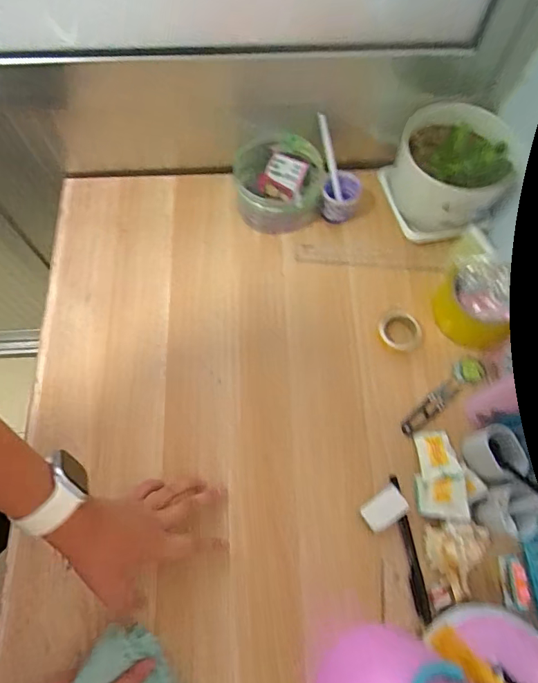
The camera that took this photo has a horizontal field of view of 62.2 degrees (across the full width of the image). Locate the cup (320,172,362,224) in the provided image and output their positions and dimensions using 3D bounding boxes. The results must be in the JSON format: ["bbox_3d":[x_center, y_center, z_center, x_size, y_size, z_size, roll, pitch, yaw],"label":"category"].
[{"bbox_3d":[0.098,-0.200,0.615,0.050,0.047,0.063,8,69,4],"label":"cup"}]

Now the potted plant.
[{"bbox_3d":[0.233,-0.225,0.578,0.138,0.133,0.135,7,69,4],"label":"potted plant"}]

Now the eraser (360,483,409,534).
[{"bbox_3d":[0.125,0.182,0.484,0.049,0.014,0.031,-34,72,-11],"label":"eraser"}]

